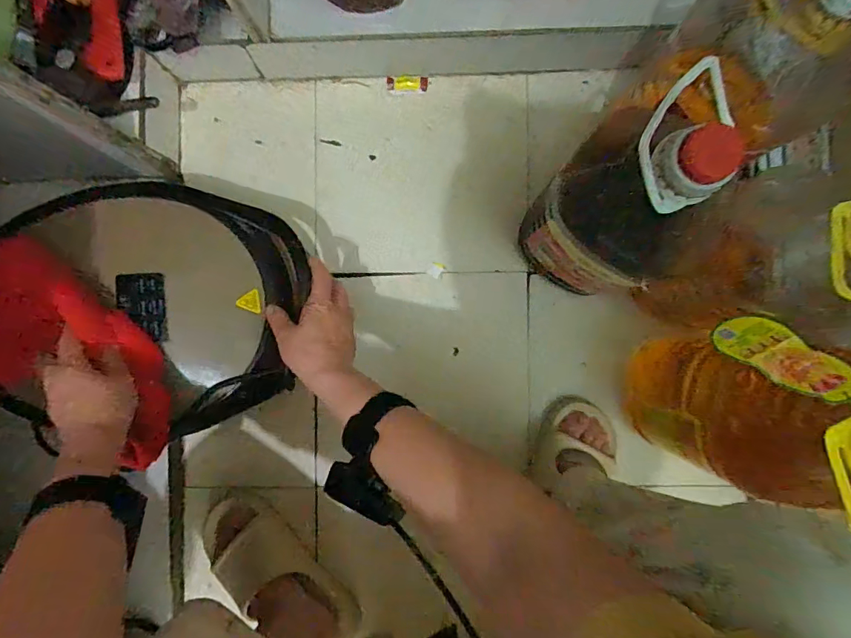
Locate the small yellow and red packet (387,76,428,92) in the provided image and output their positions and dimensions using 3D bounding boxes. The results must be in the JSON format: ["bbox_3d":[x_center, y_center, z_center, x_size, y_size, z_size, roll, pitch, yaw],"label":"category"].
[{"bbox_3d":[-0.026,-0.333,0.662,0.057,0.004,0.020,2,89,2],"label":"small yellow and red packet"}]

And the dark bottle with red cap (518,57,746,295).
[{"bbox_3d":[0.198,-0.102,0.483,0.132,0.340,0.120,44,91,2],"label":"dark bottle with red cap"}]

